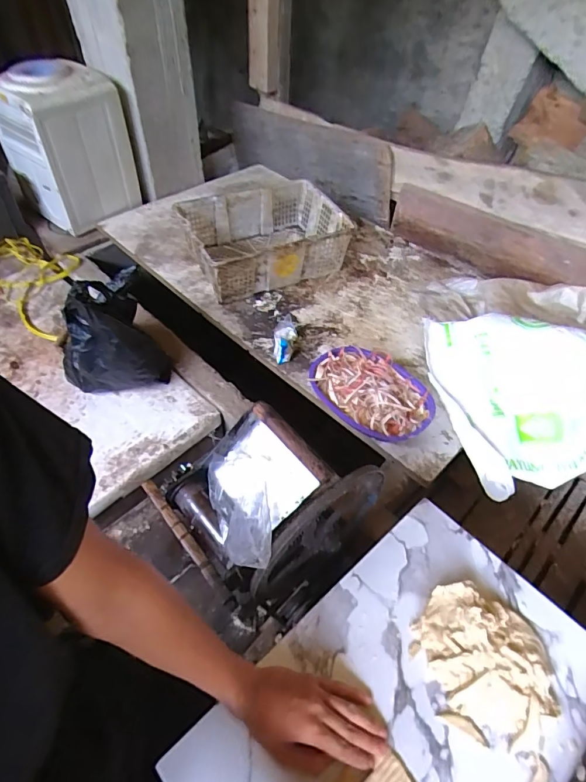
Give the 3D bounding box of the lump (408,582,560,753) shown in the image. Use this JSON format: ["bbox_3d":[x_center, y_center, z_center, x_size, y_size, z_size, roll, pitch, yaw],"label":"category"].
[{"bbox_3d":[0.235,0.330,0.551,0.166,0.041,0.154,2,51,-2],"label":"lump"}]

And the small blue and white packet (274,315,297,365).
[{"bbox_3d":[-0.020,-0.136,1.186,0.057,0.060,0.134,1,51,-3],"label":"small blue and white packet"}]

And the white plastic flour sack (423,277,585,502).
[{"bbox_3d":[0.644,0.004,0.975,0.673,0.207,0.441,8,51,3],"label":"white plastic flour sack"}]

